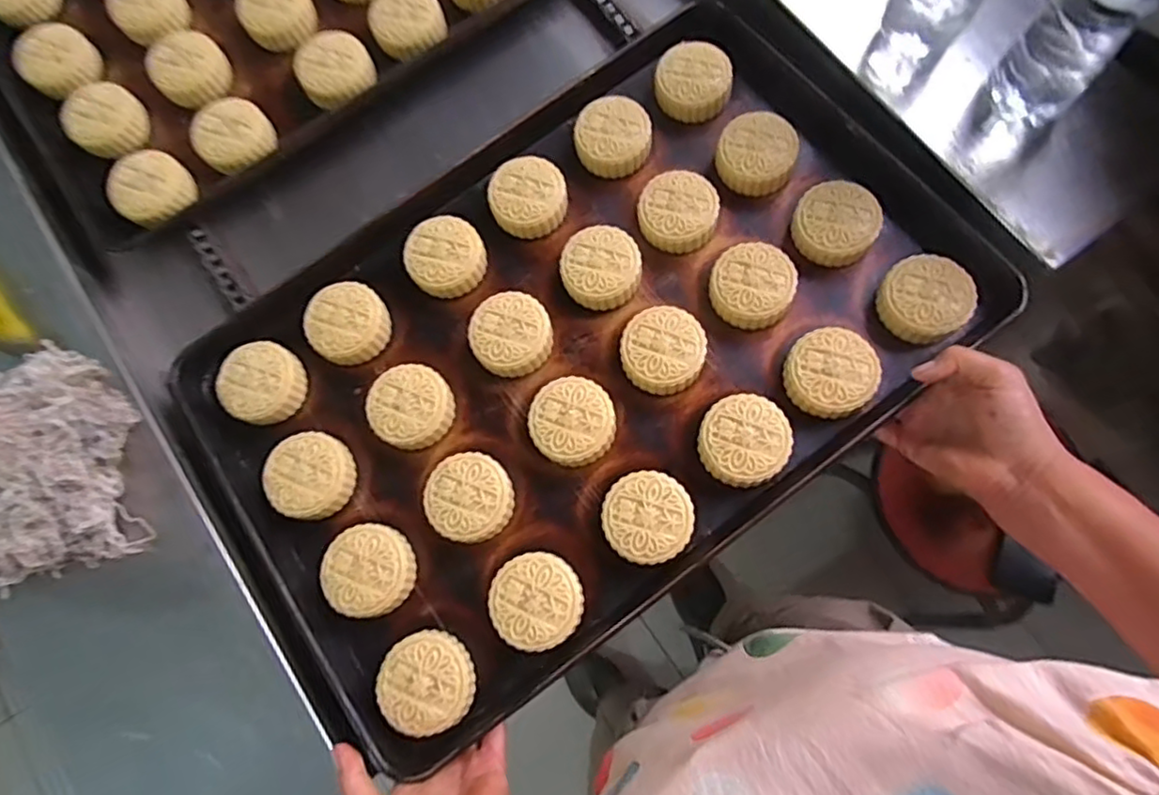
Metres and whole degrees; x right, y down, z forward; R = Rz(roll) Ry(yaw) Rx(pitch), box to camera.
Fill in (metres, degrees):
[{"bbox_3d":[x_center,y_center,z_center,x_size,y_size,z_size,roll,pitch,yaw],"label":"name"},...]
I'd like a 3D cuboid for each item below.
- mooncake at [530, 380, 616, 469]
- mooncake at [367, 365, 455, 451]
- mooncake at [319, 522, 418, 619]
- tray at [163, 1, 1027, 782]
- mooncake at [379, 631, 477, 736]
[{"bbox_3d":[-0.005,0.020,0.507,0.068,0.022,0.068,-1,76,5],"label":"mooncake"},{"bbox_3d":[-0.138,0.008,0.525,0.063,0.032,0.064,-1,62,1],"label":"mooncake"},{"bbox_3d":[-0.161,0.130,0.489,0.067,0.024,0.064,-1,62,1],"label":"mooncake"},{"bbox_3d":[0.000,-0.044,0.532,0.601,0.043,0.388,-37,75,-5],"label":"tray"},{"bbox_3d":[-0.111,0.204,0.460,0.066,0.018,0.065,-18,63,-8],"label":"mooncake"}]

